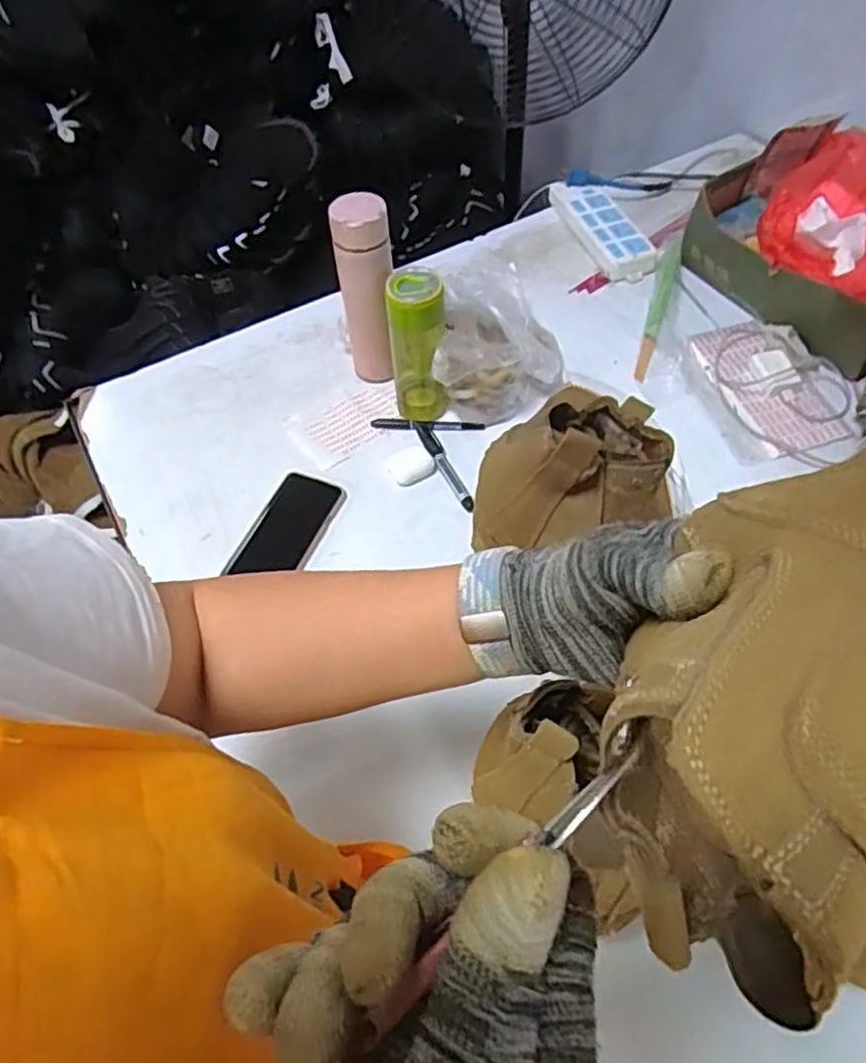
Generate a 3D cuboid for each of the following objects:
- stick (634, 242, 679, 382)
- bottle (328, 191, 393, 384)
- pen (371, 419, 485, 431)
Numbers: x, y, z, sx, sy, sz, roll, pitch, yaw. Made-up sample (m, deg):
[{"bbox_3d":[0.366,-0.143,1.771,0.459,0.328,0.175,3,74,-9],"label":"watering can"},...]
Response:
[{"bbox_3d":[0.321,-0.323,0.983,0.025,0.011,0.285,16,58,13],"label":"stick"},{"bbox_3d":[-0.079,-0.287,0.847,0.065,0.232,0.057,-9,56,-4],"label":"bottle"},{"bbox_3d":[-0.007,-0.133,0.875,0.141,0.007,0.015,3,56,5],"label":"pen"}]

